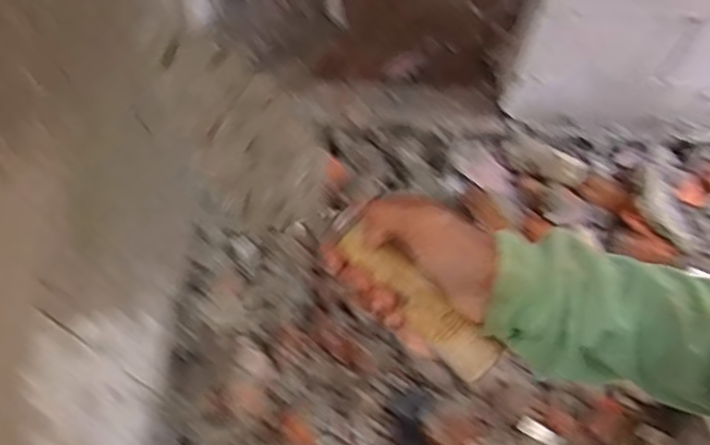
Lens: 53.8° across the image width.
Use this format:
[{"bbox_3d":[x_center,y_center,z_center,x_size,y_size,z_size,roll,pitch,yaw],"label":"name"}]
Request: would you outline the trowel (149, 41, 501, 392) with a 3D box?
[{"bbox_3d":[-0.020,-0.010,0.474,0.087,0.060,0.293,-43,79,-16],"label":"trowel"}]

